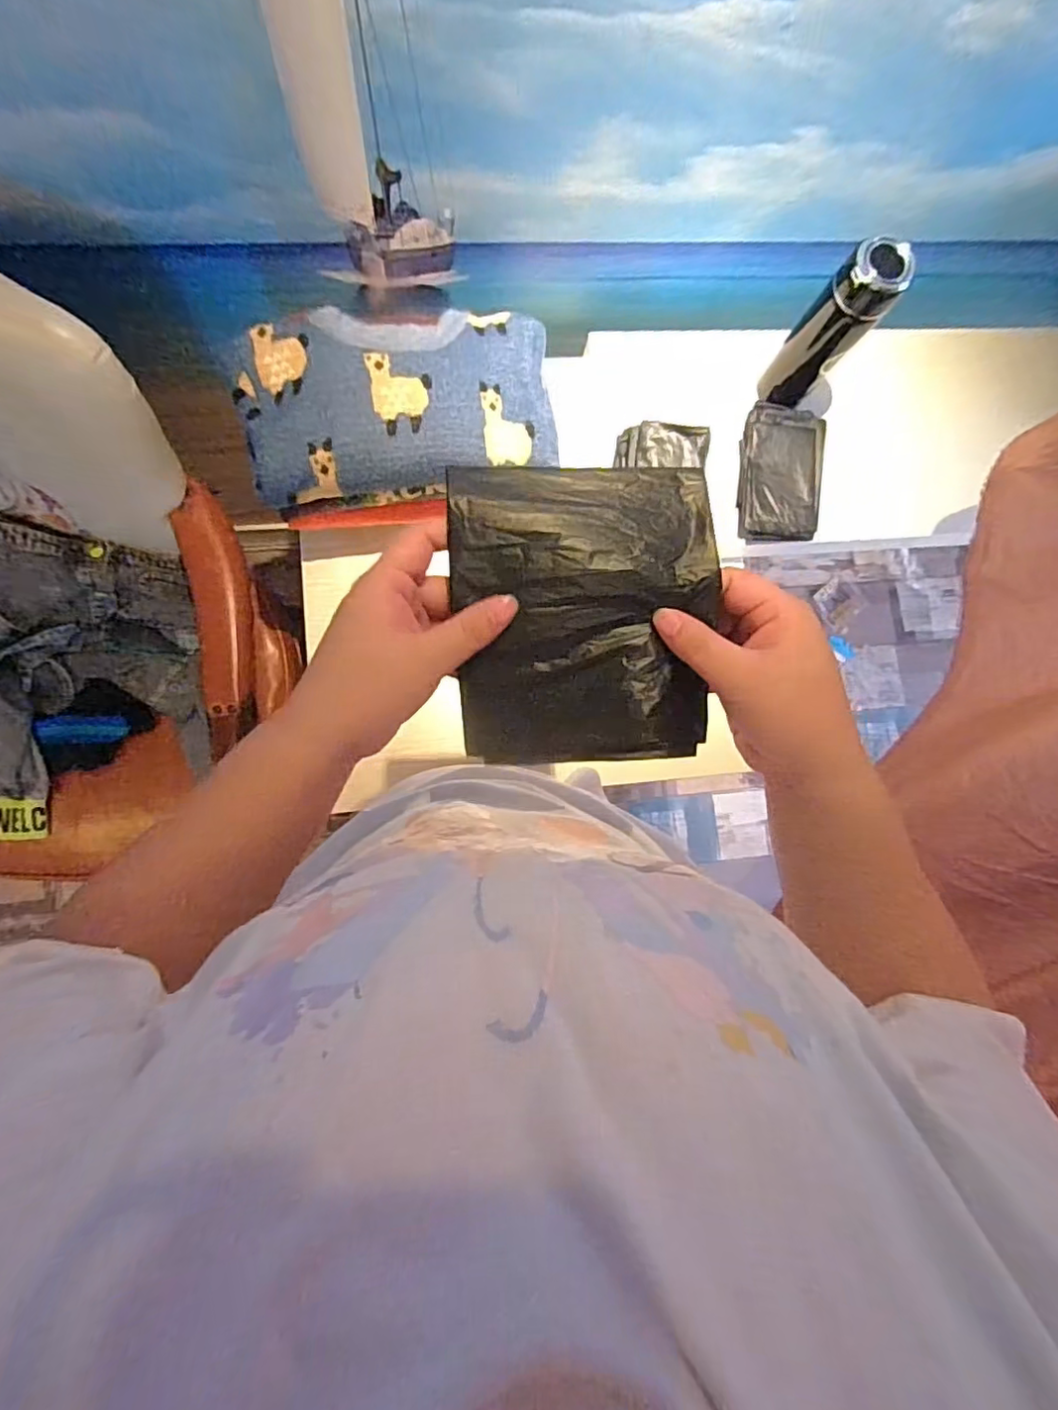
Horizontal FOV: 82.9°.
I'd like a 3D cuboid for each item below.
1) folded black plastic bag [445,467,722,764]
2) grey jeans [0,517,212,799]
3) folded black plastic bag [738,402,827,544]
[{"bbox_3d":[0.031,-0.049,0.336,0.141,0.022,0.161,-2,99,-2],"label":"folded black plastic bag"},{"bbox_3d":[-0.684,-0.048,0.899,0.317,0.202,0.370,4,83,-5],"label":"grey jeans"},{"bbox_3d":[0.335,-0.310,0.793,0.106,0.030,0.186,2,83,-5],"label":"folded black plastic bag"}]

